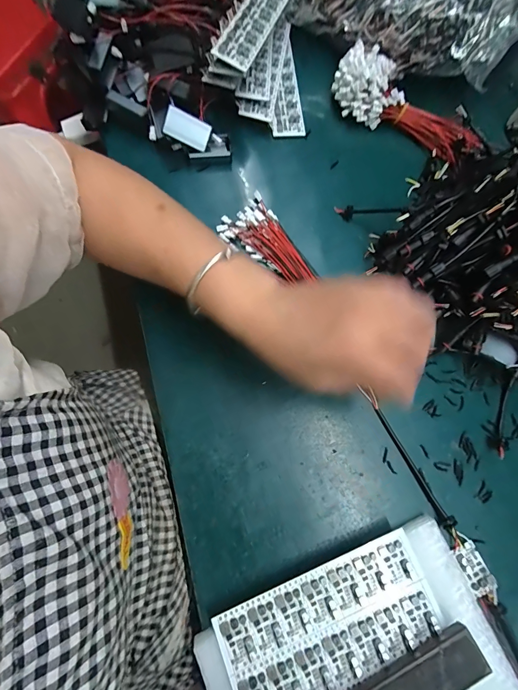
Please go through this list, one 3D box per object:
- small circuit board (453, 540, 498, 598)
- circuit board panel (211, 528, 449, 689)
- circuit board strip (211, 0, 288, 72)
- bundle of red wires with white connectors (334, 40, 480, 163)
[{"bbox_3d":[0.189,0.197,0.290,0.022,0.009,0.038,-24,78,-6],"label":"small circuit board"},{"bbox_3d":[0.058,0.226,0.263,0.170,0.006,0.083,-21,75,-7],"label":"circuit board panel"},{"bbox_3d":[-0.003,-0.376,0.376,0.041,0.007,0.171,26,71,-12],"label":"circuit board strip"},{"bbox_3d":[0.179,-0.288,0.402,0.190,0.046,0.079,41,79,8],"label":"bundle of red wires with white connectors"}]

